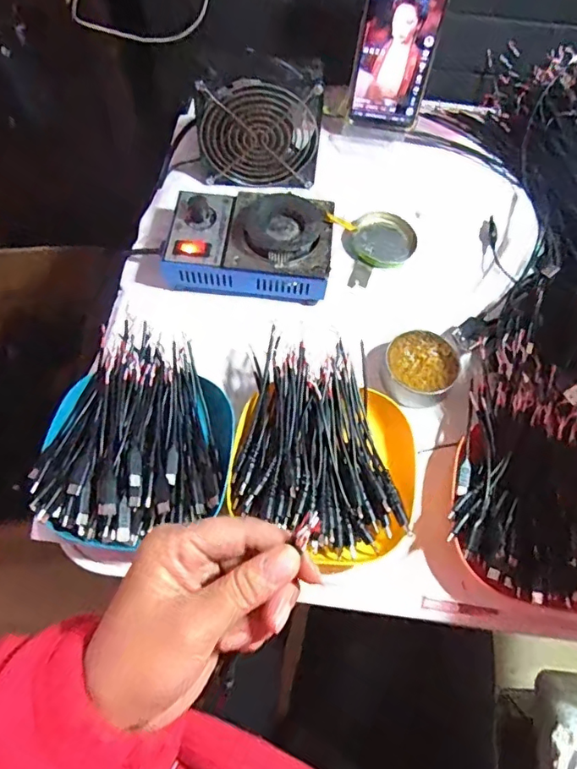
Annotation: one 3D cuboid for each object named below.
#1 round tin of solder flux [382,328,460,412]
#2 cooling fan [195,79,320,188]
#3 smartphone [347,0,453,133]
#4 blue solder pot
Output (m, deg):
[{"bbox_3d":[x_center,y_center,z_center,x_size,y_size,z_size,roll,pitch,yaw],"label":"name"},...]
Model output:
[{"bbox_3d":[0.115,-0.013,0.461,0.061,0.031,0.060,1,64,-2],"label":"round tin of solder flux"},{"bbox_3d":[-0.027,-0.245,0.516,0.116,0.108,0.028,-4,65,-4],"label":"cooling fan"},{"bbox_3d":[0.112,-0.344,0.527,0.078,0.167,0.008,7,52,-2],"label":"smartphone"},{"bbox_3d":[-0.036,-0.133,0.491,0.151,0.060,0.101,6,64,0],"label":"blue solder pot"}]

